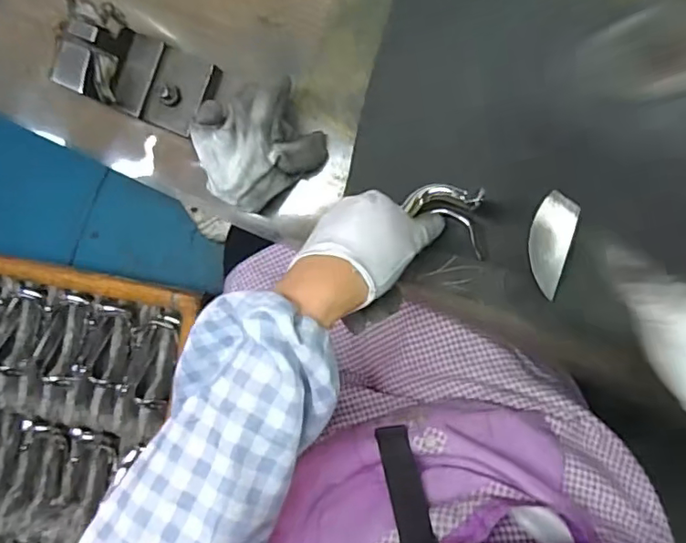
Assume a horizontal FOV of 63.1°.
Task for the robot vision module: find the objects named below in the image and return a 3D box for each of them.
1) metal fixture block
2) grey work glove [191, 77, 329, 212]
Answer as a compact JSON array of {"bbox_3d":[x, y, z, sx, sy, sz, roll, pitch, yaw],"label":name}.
[{"bbox_3d":[-0.155,-0.150,0.426,0.094,0.067,0.064,20,94,7],"label":"metal fixture block"},{"bbox_3d":[-0.064,-0.092,0.415,0.091,0.065,0.068,-37,87,7],"label":"grey work glove"}]

